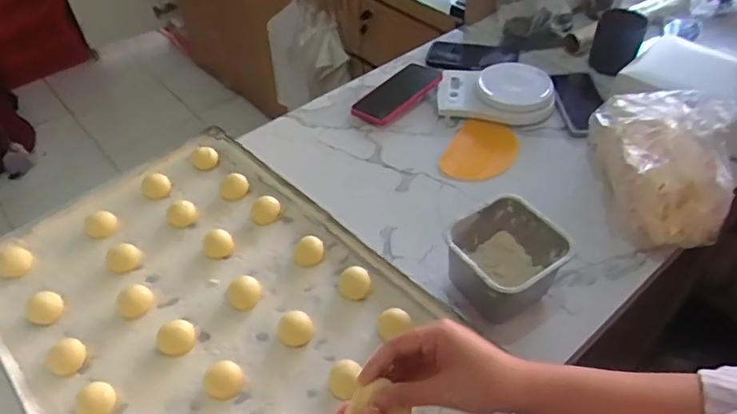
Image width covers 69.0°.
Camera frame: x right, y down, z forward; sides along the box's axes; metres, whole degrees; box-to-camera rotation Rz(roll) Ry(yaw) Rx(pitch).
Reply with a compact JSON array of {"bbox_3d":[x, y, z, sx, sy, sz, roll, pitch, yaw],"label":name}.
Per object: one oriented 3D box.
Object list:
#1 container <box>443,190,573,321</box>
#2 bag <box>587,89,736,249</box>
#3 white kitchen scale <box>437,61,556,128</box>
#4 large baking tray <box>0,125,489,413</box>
[{"bbox_3d":[0.155,0.067,0.629,0.113,0.096,0.113,-26,52,-24],"label":"container"},{"bbox_3d":[0.373,-0.068,0.687,0.111,0.146,0.219,1,46,0],"label":"bag"},{"bbox_3d":[0.212,-0.192,0.887,0.191,0.049,0.119,13,47,11],"label":"white kitchen scale"},{"bbox_3d":[-0.192,0.127,0.644,0.399,0.029,0.596,-36,54,-27],"label":"large baking tray"}]

